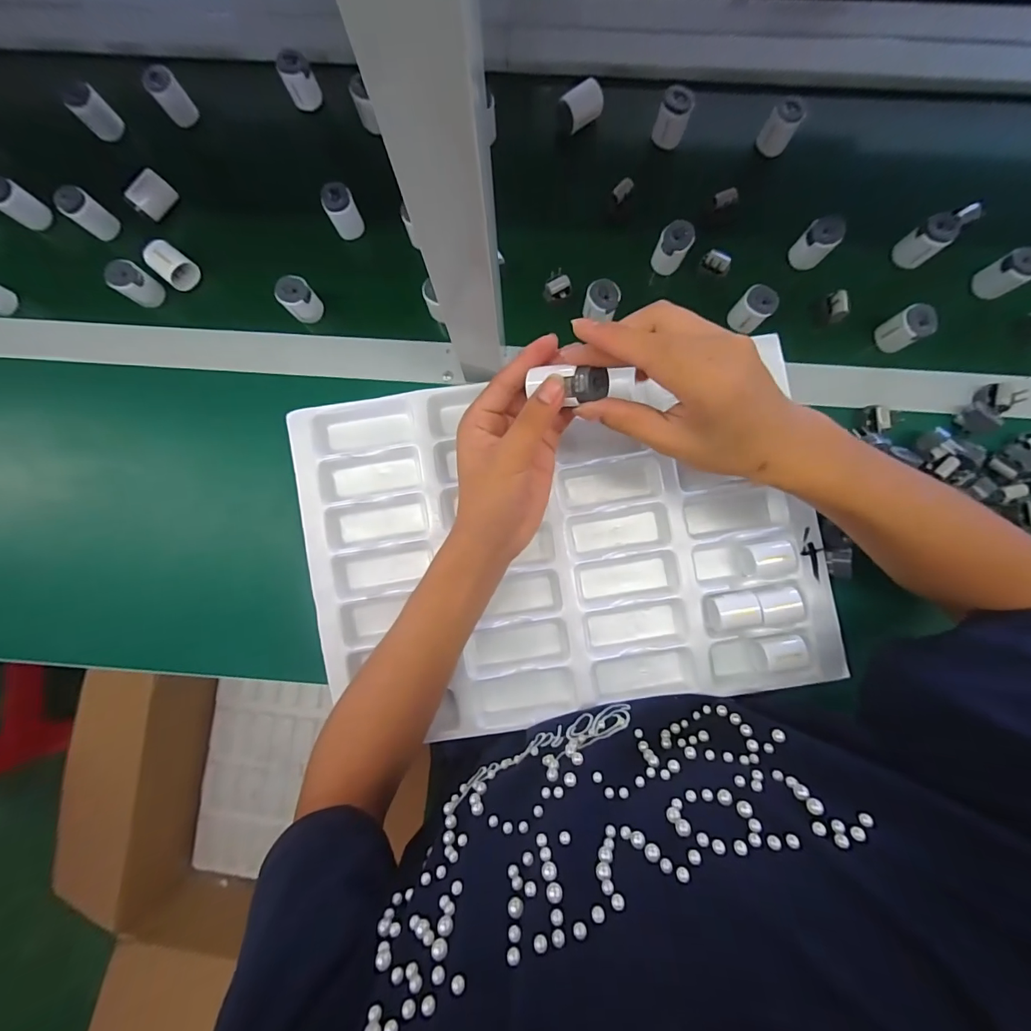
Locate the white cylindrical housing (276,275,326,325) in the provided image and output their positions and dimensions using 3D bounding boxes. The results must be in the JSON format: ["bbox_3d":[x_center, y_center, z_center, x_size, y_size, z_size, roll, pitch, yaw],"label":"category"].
[{"bbox_3d":[-0.211,-0.212,0.436,0.031,0.033,0.029,0,88,3],"label":"white cylindrical housing"}]

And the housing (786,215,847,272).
[{"bbox_3d":[0.290,-0.262,0.429,0.033,0.036,0.031,0,88,3],"label":"housing"}]

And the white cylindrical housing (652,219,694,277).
[{"bbox_3d":[0.152,-0.259,0.434,0.029,0.048,0.025,27,89,4],"label":"white cylindrical housing"}]

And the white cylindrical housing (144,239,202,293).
[{"bbox_3d":[-0.347,-0.253,0.451,0.044,0.029,0.030,42,90,4],"label":"white cylindrical housing"}]

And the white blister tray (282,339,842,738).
[{"bbox_3d":[0.042,0.025,0.418,0.451,0.047,0.310,-9,87,3],"label":"white blister tray"}]

